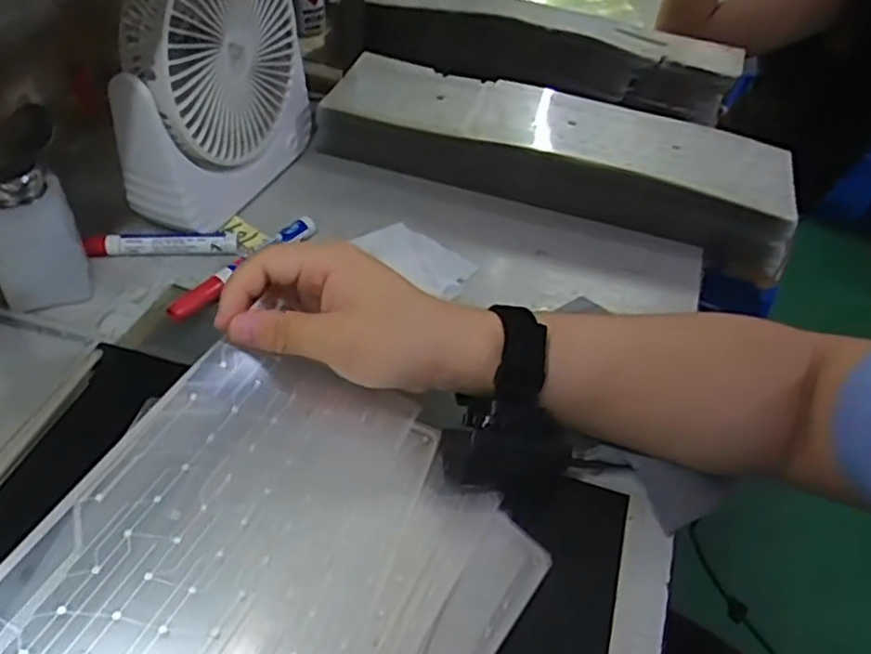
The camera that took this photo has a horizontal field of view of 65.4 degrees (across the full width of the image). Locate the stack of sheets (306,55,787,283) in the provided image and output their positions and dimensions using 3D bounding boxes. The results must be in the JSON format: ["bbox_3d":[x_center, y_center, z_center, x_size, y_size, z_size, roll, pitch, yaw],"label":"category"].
[{"bbox_3d":[0.108,-0.164,0.632,0.421,0.065,0.122,16,44,11],"label":"stack of sheets"}]

